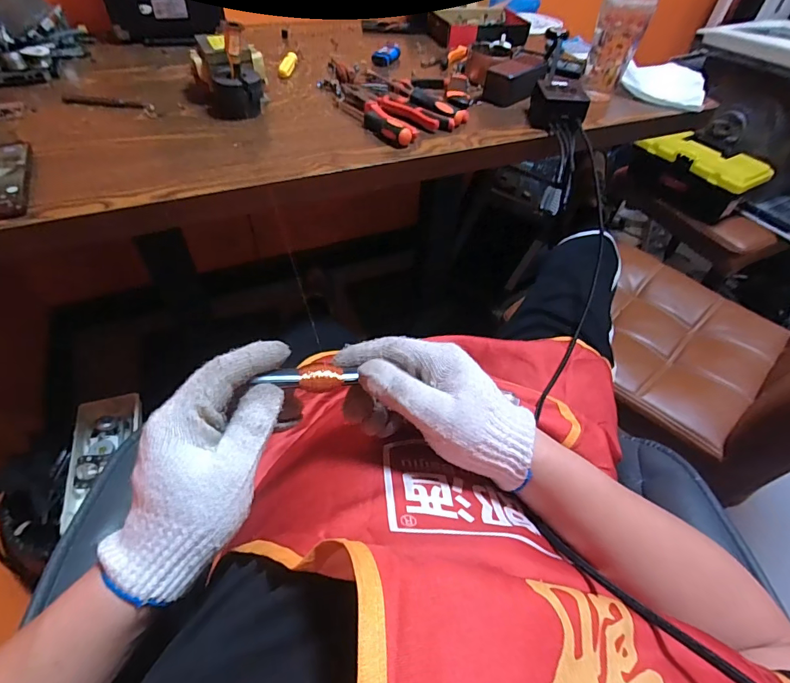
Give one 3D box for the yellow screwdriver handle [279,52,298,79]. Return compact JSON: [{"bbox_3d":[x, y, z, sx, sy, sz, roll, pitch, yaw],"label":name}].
[{"bbox_3d":[-0.191,-0.498,0.782,0.019,0.020,0.078,6,49,1],"label":"yellow screwdriver handle"}]

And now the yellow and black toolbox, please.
[{"bbox_3d":[0.753,-0.429,1.127,0.121,0.163,0.296,-28,56,-25],"label":"yellow and black toolbox"}]

